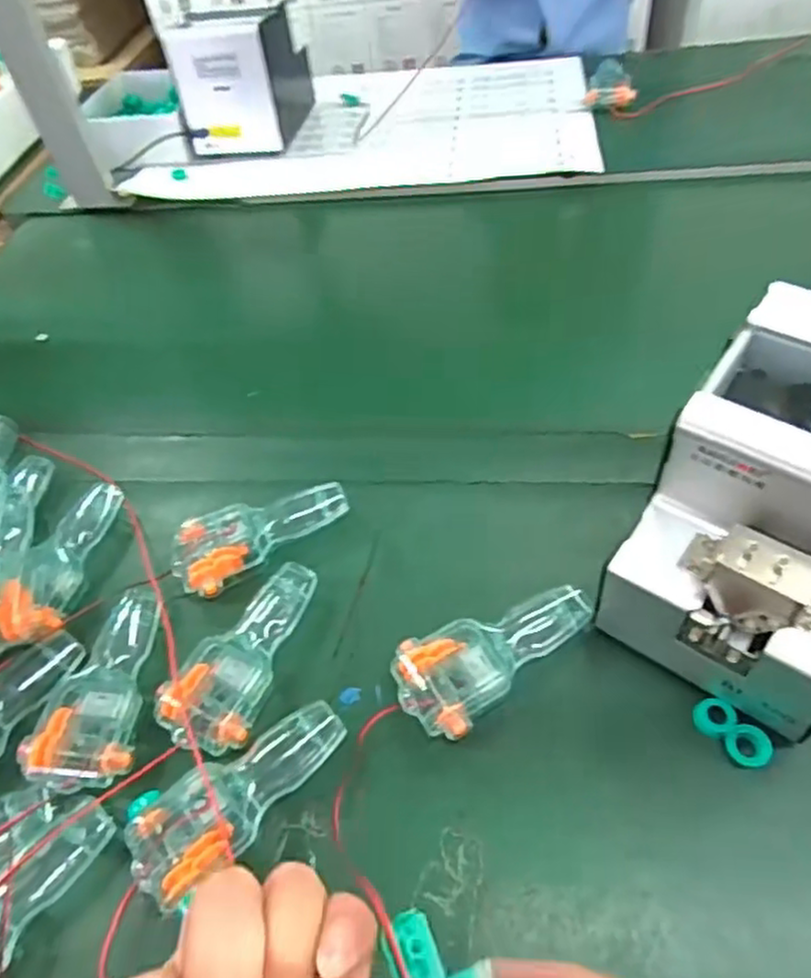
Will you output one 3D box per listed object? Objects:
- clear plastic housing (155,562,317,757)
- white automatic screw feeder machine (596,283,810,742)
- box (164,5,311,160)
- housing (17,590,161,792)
[{"bbox_3d":[-0.105,0.100,0.428,0.056,0.019,0.126,9,53,15],"label":"clear plastic housing"},{"bbox_3d":[0.207,0.020,0.381,0.122,0.171,0.169,28,59,27],"label":"white automatic screw feeder machine"},{"bbox_3d":[-0.213,-0.549,0.903,0.121,0.146,0.179,3,51,10],"label":"box"},{"bbox_3d":[-0.191,0.119,0.421,0.057,0.023,0.123,-7,50,2],"label":"housing"}]

